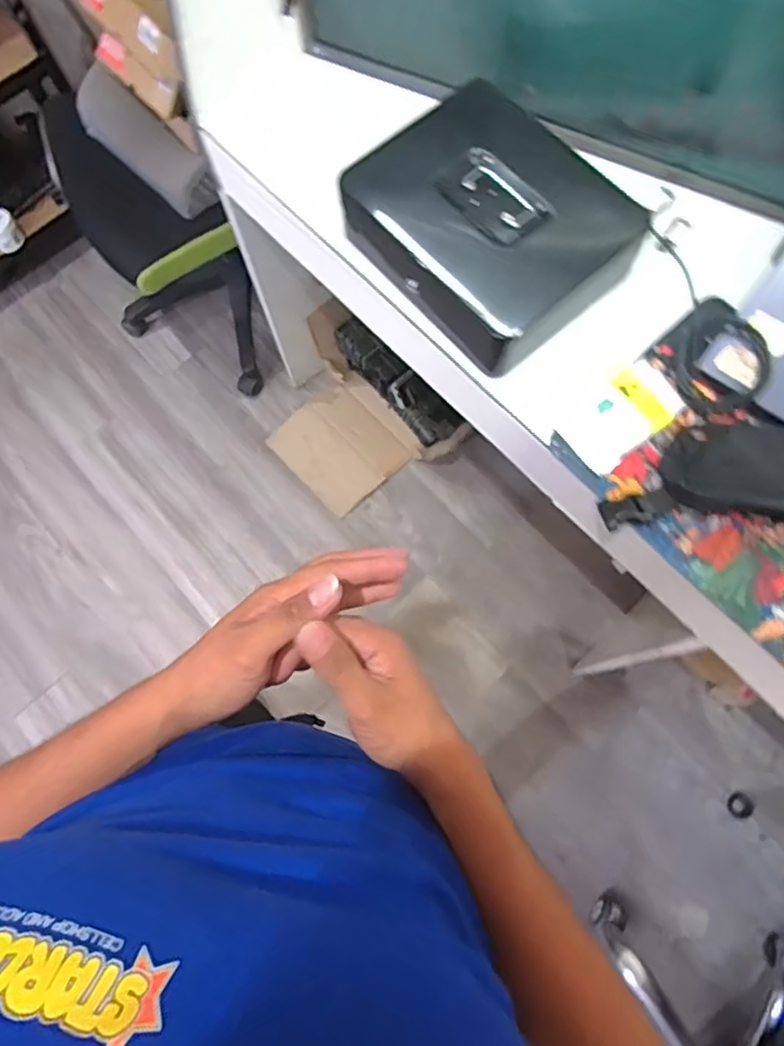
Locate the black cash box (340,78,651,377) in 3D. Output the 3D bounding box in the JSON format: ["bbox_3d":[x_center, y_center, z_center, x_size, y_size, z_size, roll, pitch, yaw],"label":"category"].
[{"bbox_3d":[0.109,-0.352,0.719,0.236,0.099,0.293,-41,76,-10],"label":"black cash box"}]

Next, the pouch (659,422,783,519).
[{"bbox_3d":[0.402,-0.054,0.657,0.198,0.056,0.123,14,74,6],"label":"pouch"}]

